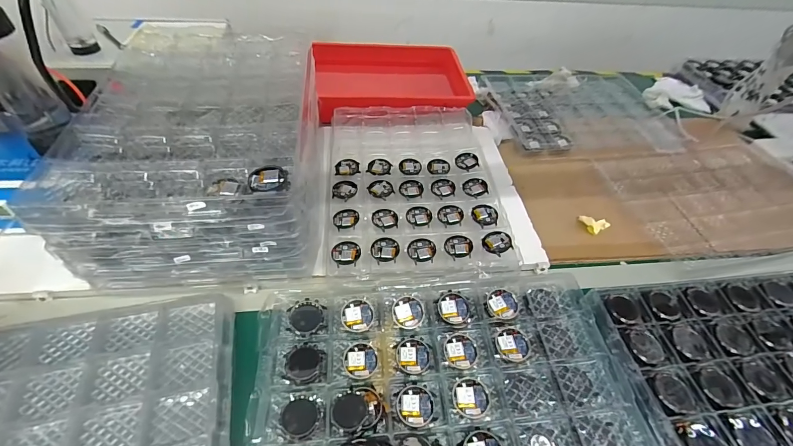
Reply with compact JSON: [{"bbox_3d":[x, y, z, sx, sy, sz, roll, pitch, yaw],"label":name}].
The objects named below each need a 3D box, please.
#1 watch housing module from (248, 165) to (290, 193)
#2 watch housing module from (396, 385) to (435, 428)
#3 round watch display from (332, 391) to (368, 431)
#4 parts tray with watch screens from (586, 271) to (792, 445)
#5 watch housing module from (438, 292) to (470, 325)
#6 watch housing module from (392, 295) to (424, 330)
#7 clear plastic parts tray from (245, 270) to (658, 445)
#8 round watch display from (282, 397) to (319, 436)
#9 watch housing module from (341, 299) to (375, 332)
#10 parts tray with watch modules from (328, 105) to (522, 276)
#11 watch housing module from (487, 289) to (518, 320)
[{"bbox_3d":[-0.157,-0.054,0.430,0.047,0.004,0.049,-12,51,-15],"label":"watch housing module"},{"bbox_3d":[0.023,0.217,0.415,0.044,0.006,0.044,8,49,3],"label":"watch housing module"},{"bbox_3d":[-0.054,0.213,0.400,0.041,0.008,0.039,-6,46,6],"label":"round watch display"},{"bbox_3d":[0.521,0.203,0.468,0.428,0.018,0.294,-4,49,-8],"label":"parts tray with watch screens"},{"bbox_3d":[0.081,0.120,0.492,0.043,0.011,0.042,1,49,-4],"label":"watch housing module"},{"bbox_3d":[0.016,0.124,0.484,0.043,0.013,0.043,-2,49,-6],"label":"watch housing module"},{"bbox_3d":[0.058,0.205,0.413,0.442,0.030,0.308,-5,49,-9],"label":"clear plastic parts tray"},{"bbox_3d":[-0.109,0.220,0.398,0.038,0.013,0.038,2,49,-3],"label":"round watch display"},{"bbox_3d":[-0.052,0.125,0.475,0.043,0.014,0.042,-13,51,-16],"label":"watch housing module"},{"bbox_3d":[0.029,-0.088,0.657,0.299,0.028,0.427,-2,49,-7],"label":"parts tray with watch modules"},{"bbox_3d":[0.151,0.115,0.497,0.042,0.013,0.040,20,50,12],"label":"watch housing module"}]

